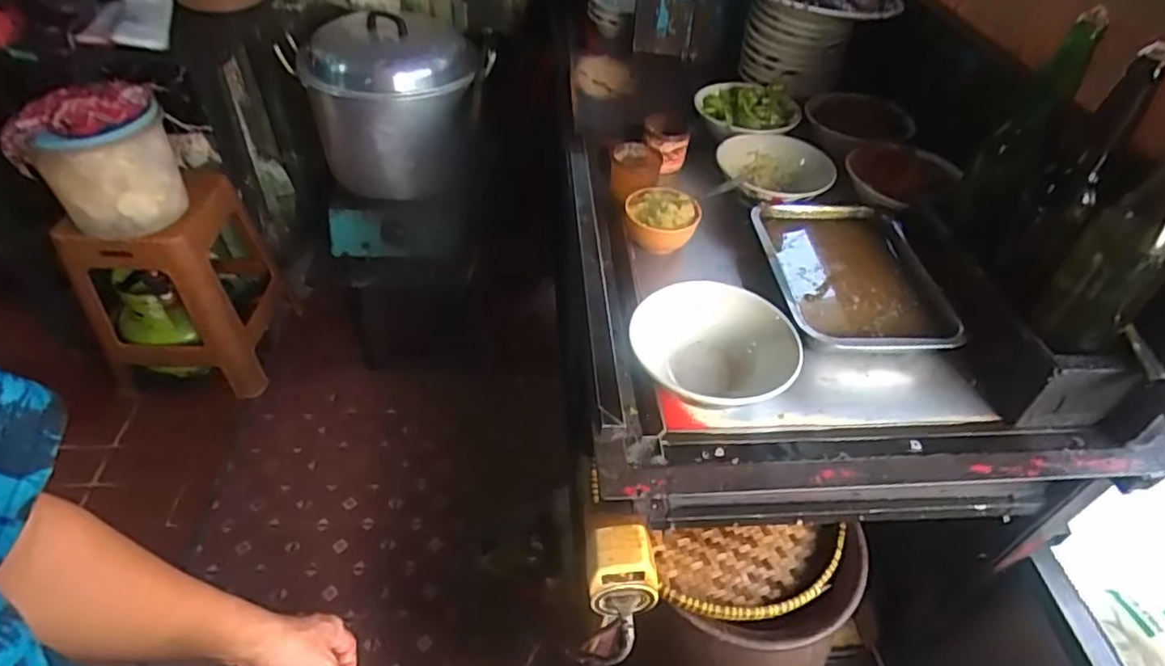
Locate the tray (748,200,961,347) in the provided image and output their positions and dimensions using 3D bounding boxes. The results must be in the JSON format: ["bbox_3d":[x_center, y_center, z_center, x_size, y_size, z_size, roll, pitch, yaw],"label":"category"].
[{"bbox_3d":[0.308,-0.067,0.725,0.192,0.034,0.223,0,47,-4],"label":"tray"}]

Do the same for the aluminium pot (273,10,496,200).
[{"bbox_3d":[-0.398,-0.487,1.374,0.397,0.302,0.294,-9,48,-12],"label":"aluminium pot"}]

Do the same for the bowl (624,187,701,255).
[{"bbox_3d":[0.094,-0.135,0.766,0.085,0.055,0.075,10,47,5],"label":"bowl"}]

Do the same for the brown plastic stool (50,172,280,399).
[{"bbox_3d":[-0.959,-0.128,1.571,0.335,0.463,0.340,6,47,2],"label":"brown plastic stool"}]

